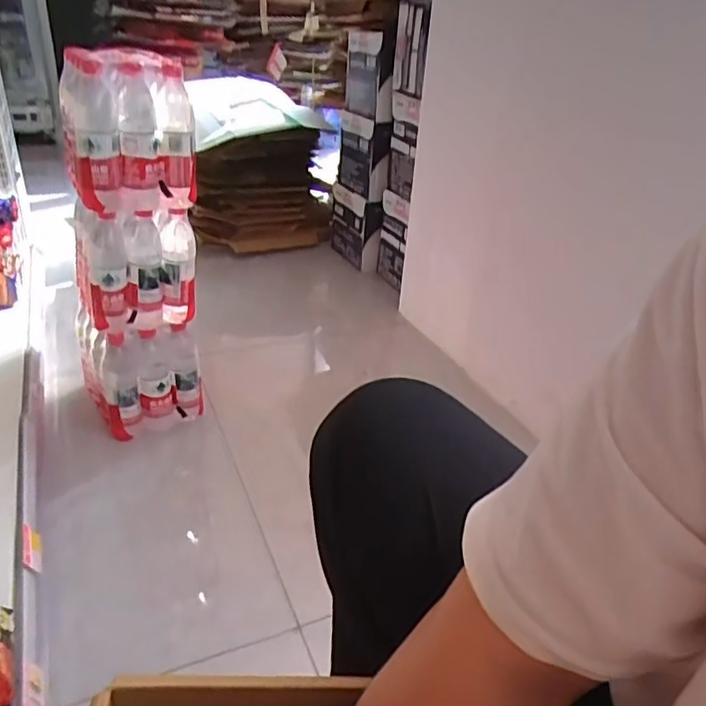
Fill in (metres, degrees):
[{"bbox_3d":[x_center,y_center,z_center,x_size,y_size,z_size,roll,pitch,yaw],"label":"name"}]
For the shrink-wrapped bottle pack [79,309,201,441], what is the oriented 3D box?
[{"bbox_3d":[-0.438,0.015,1.221,0.194,0.200,0.212,-16,36,-31],"label":"shrink-wrapped bottle pack"}]

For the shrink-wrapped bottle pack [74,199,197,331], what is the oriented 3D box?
[{"bbox_3d":[-0.408,-0.171,1.119,0.198,0.216,0.175,-10,33,-23],"label":"shrink-wrapped bottle pack"}]

